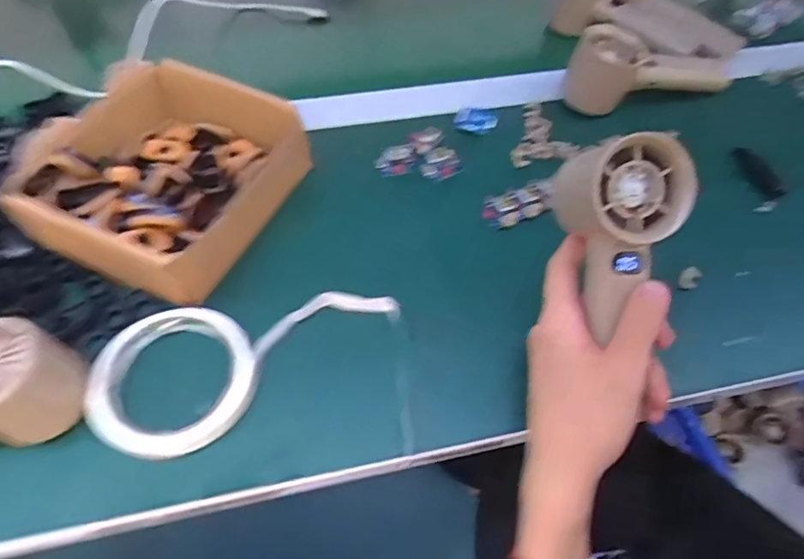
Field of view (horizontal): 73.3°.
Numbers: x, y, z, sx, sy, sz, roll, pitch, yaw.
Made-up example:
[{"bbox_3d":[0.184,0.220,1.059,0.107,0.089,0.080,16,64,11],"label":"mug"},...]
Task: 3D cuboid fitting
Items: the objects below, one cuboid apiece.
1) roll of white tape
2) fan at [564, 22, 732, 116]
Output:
[{"bbox_3d":[-0.100,0.043,0.358,0.193,0.023,0.088,-26,61,-19],"label":"roll of white tape"},{"bbox_3d":[0.234,-0.206,0.513,0.175,0.057,0.056,-12,58,-11],"label":"fan"}]

